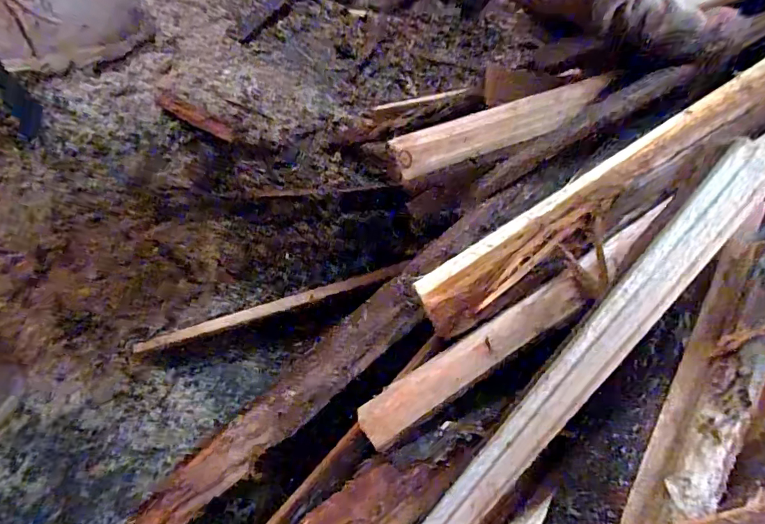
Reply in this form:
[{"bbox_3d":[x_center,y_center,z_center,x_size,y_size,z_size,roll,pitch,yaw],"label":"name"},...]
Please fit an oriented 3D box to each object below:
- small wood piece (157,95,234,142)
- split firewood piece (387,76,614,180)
[{"bbox_3d":[-0.158,-0.123,0.406,0.072,0.006,0.017,25,70,11],"label":"small wood piece"},{"bbox_3d":[0.070,-0.078,0.272,0.135,0.016,0.024,-22,69,-8],"label":"split firewood piece"}]

